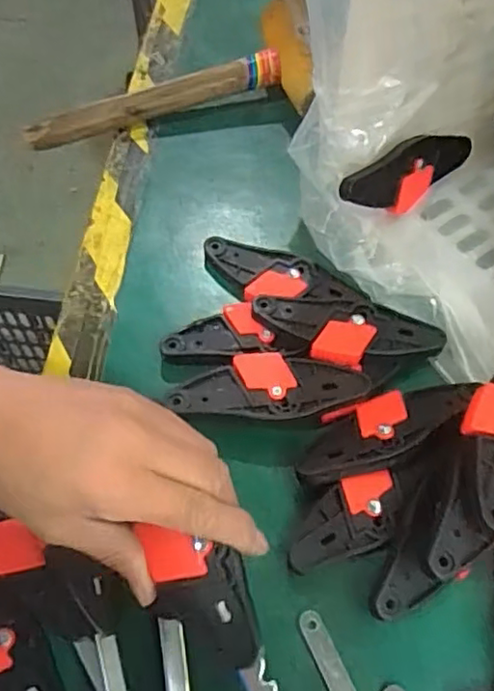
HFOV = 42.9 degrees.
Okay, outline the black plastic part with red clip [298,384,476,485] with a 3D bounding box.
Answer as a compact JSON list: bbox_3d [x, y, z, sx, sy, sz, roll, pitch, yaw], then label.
[{"bbox_3d":[0.086,0.050,0.384,0.118,0.019,0.043,-23,59,-11],"label":"black plastic part with red clip"}]

